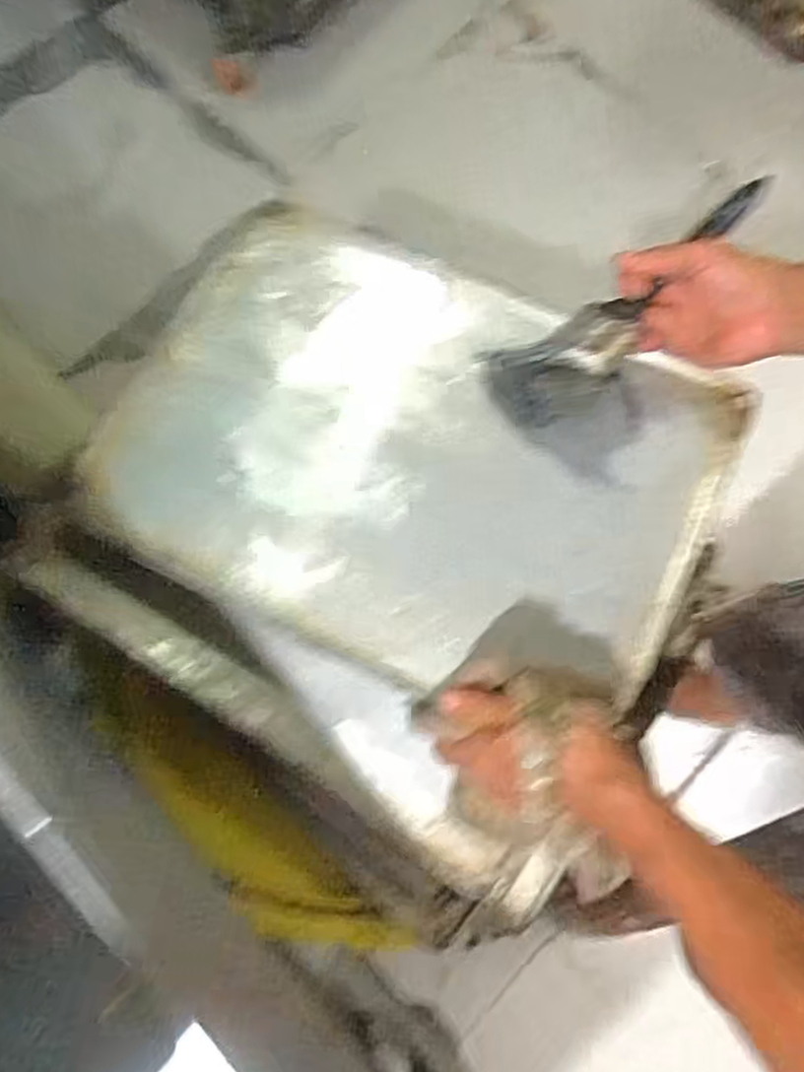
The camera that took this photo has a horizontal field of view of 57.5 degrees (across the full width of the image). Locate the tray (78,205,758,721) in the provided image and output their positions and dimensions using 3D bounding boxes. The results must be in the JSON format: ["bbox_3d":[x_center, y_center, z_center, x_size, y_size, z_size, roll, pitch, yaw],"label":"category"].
[{"bbox_3d":[0.005,-0.070,0.564,0.444,0.043,0.320,26,78,7],"label":"tray"}]

